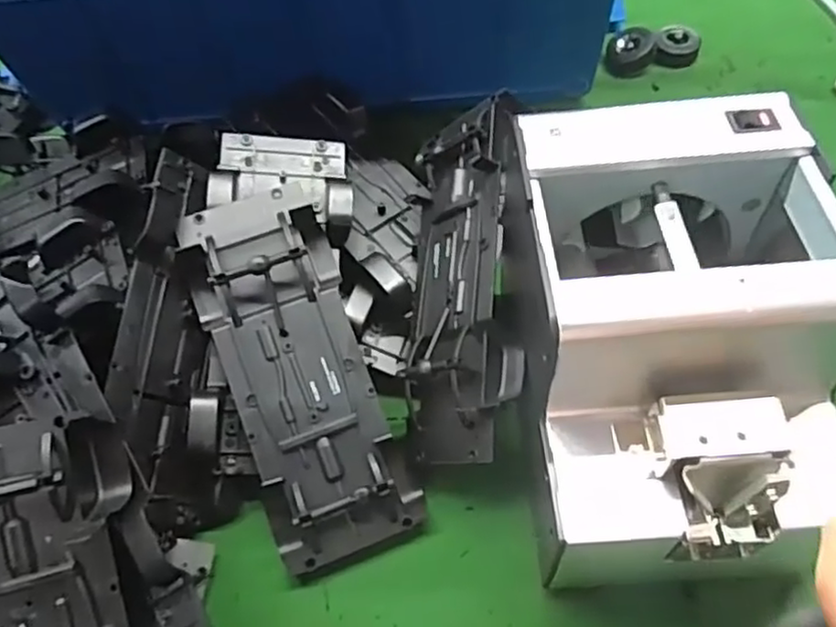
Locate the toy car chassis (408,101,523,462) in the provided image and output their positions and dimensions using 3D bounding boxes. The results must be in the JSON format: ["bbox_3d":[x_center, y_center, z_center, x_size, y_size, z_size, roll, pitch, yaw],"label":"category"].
[{"bbox_3d":[0.020,-0.019,0.348,0.027,0.073,0.188,14,71,-34],"label":"toy car chassis"}]

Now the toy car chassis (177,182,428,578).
[{"bbox_3d":[-0.064,0.029,0.351,0.078,0.041,0.198,-19,79,-8],"label":"toy car chassis"}]

